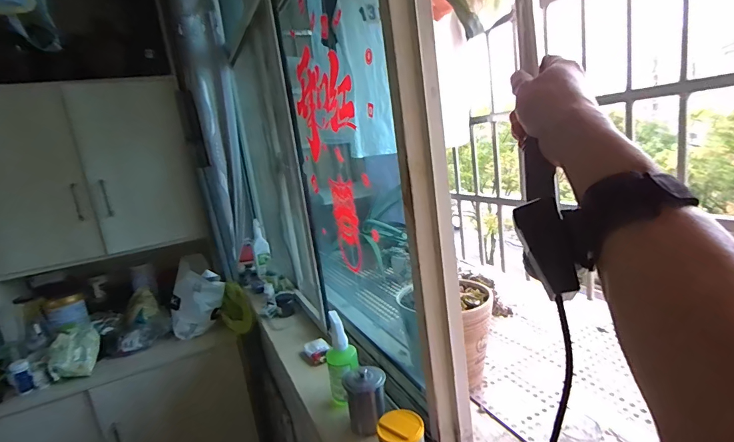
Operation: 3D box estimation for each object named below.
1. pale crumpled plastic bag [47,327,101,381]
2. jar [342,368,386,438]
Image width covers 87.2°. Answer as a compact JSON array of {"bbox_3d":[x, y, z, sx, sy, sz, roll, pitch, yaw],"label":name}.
[{"bbox_3d":[-1.083,0.488,1.425,0.142,0.134,0.139,-12,12,-21],"label":"pale crumpled plastic bag"},{"bbox_3d":[0.001,0.331,0.710,0.075,0.109,0.061,-8,11,2],"label":"jar"}]

